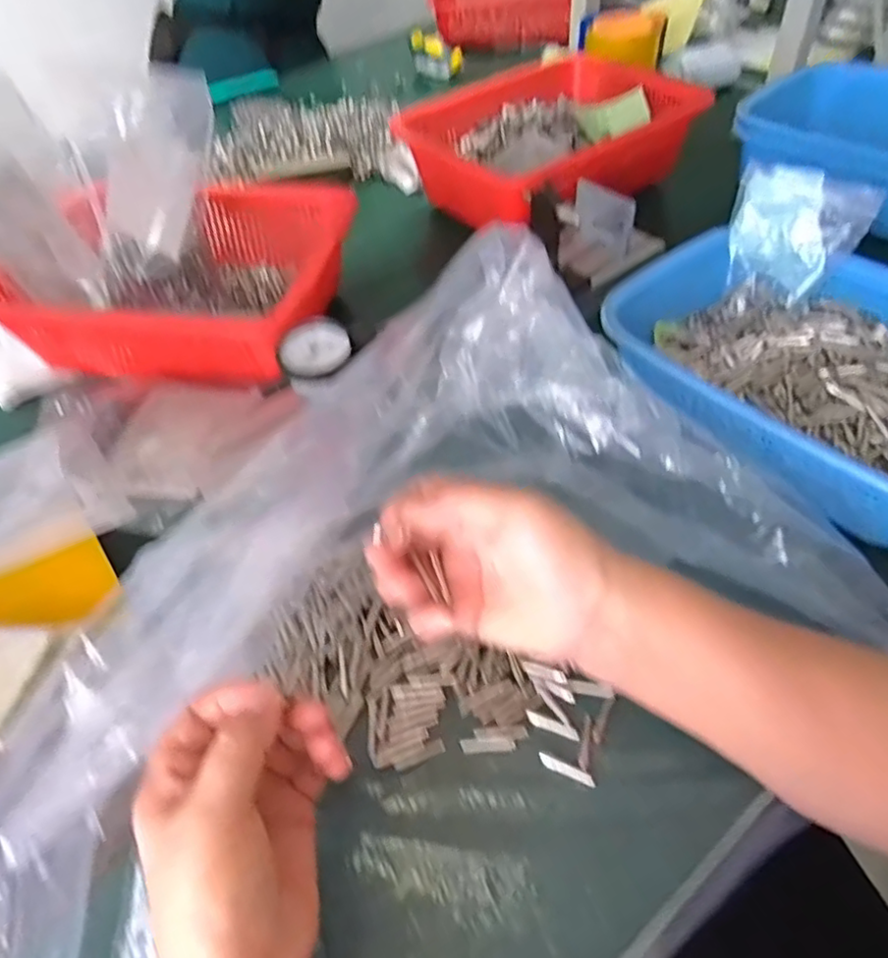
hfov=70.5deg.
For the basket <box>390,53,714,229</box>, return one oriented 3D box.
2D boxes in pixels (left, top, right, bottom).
[{"bbox_3d":[0.132,-0.385,0.730,0.330,0.086,0.217,-38,58,-24],"label":"basket"}]

